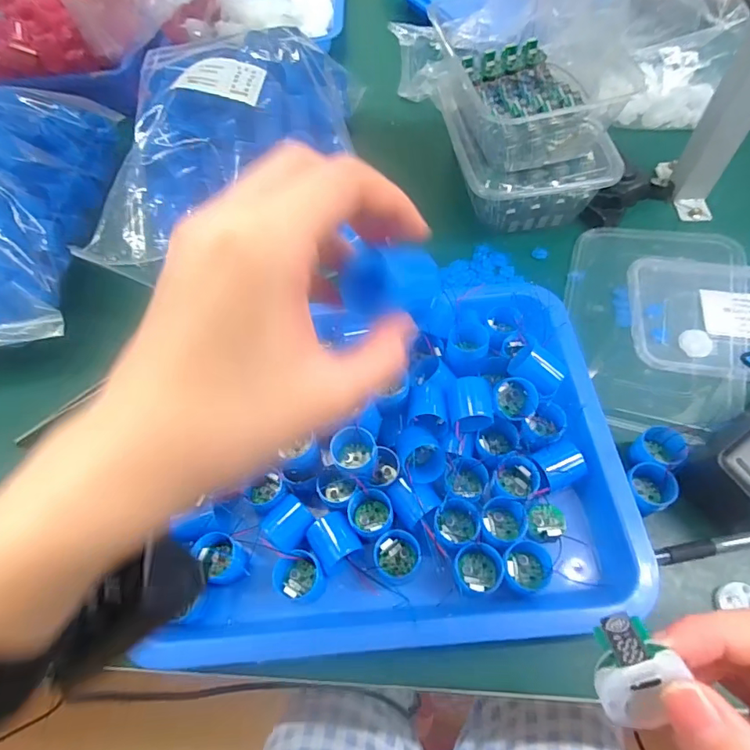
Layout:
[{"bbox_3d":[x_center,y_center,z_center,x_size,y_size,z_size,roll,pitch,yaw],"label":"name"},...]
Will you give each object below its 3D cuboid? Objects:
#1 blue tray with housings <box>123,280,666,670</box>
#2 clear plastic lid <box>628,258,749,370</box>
[{"bbox_3d":[0.014,0.048,0.332,0.293,0.047,0.247,-6,59,1],"label":"blue tray with housings"},{"bbox_3d":[0.311,-0.050,0.393,0.174,0.014,0.129,2,60,6],"label":"clear plastic lid"}]

